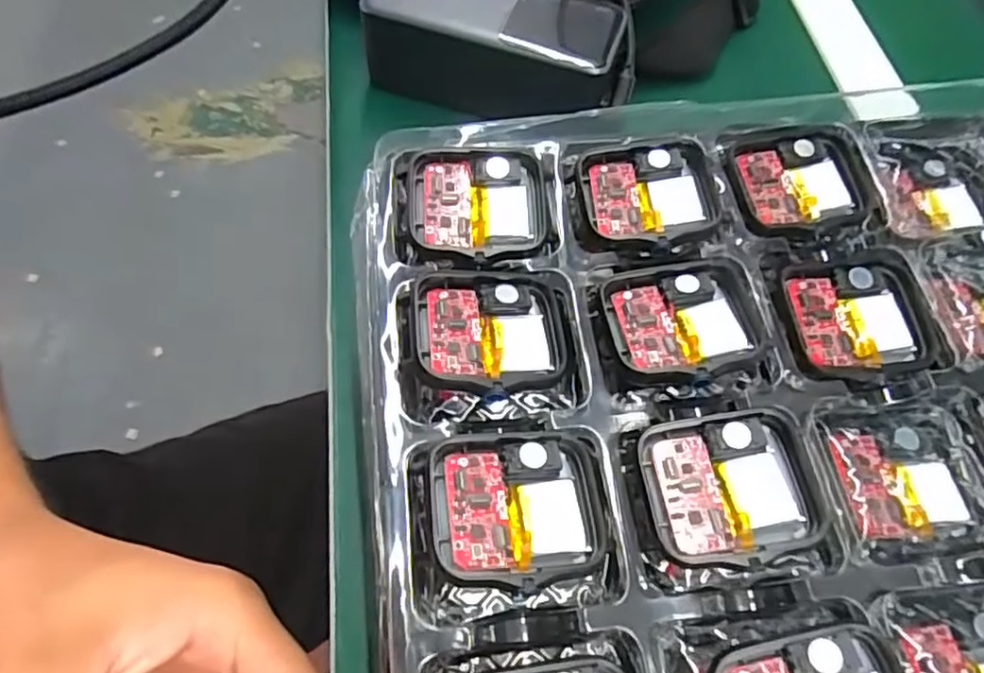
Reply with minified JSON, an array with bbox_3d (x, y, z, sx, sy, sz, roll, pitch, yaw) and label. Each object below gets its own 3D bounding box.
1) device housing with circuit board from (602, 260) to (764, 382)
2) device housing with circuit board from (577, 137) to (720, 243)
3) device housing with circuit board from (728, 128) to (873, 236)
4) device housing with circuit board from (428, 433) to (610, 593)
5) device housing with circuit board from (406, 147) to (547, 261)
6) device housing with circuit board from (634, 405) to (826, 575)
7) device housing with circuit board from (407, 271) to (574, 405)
[{"bbox_3d":[0.057,-0.004,0.185,0.044,0.011,0.038,-9,63,-8],"label":"device housing with circuit board"},{"bbox_3d":[0.052,-0.047,0.205,0.043,0.007,0.037,-5,63,-7],"label":"device housing with circuit board"},{"bbox_3d":[0.109,-0.053,0.215,0.049,0.009,0.038,-4,63,-6],"label":"device housing with circuit board"},{"bbox_3d":[0.007,0.042,0.157,0.043,0.008,0.037,-3,62,-5],"label":"device housing with circuit board"},{"bbox_3d":[-0.005,-0.042,0.200,0.043,0.012,0.037,4,62,-2],"label":"device housing with circuit board"},{"bbox_3d":[0.063,0.039,0.164,0.042,0.010,0.037,-7,63,-7],"label":"device housing with circuit board"},{"bbox_3d":[0.000,0.000,0.181,0.045,0.012,0.039,-2,62,-5],"label":"device housing with circuit board"}]

